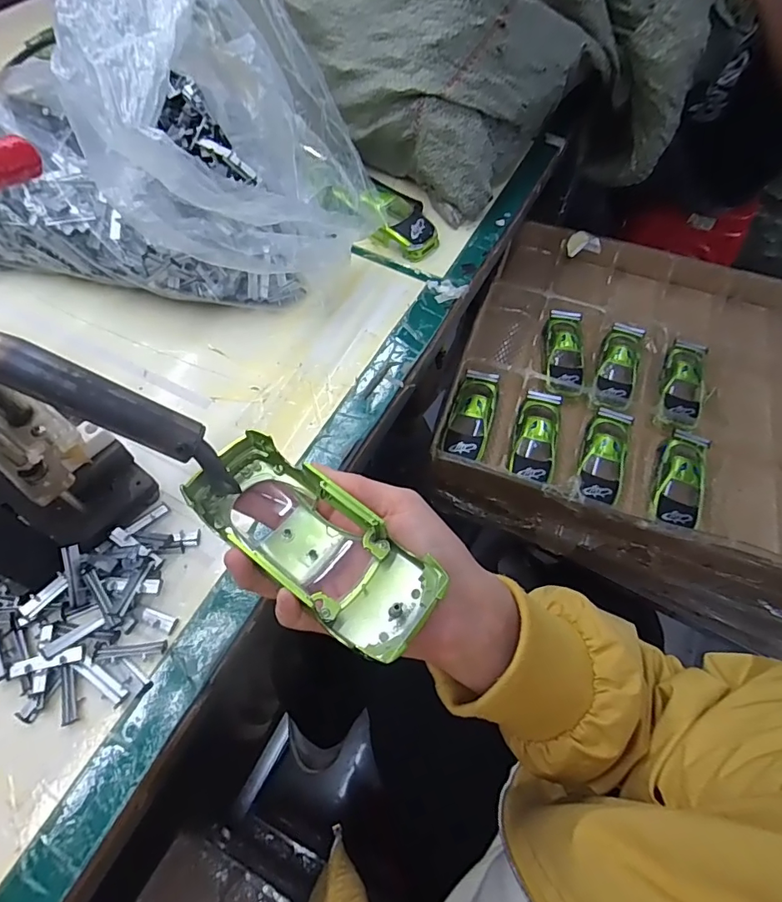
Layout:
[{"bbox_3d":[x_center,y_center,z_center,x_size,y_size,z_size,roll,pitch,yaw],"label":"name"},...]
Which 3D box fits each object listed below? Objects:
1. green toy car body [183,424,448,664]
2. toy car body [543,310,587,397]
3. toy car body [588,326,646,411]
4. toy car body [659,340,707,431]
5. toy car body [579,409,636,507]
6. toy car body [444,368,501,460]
[{"bbox_3d":[-0.038,0.047,0.242,0.129,0.044,0.050,34,64,20],"label":"green toy car body"},{"bbox_3d":[0.236,-0.134,0.665,0.052,0.036,0.143,11,60,2],"label":"toy car body"},{"bbox_3d":[0.304,-0.109,0.655,0.053,0.039,0.147,20,61,8],"label":"toy car body"},{"bbox_3d":[0.385,-0.086,0.642,0.057,0.032,0.153,22,61,8],"label":"toy car body"},{"bbox_3d":[0.252,0.009,0.579,0.053,0.038,0.139,22,61,9],"label":"toy car body"},{"bbox_3d":[0.099,-0.040,0.594,0.048,0.033,0.136,17,60,6],"label":"toy car body"}]

